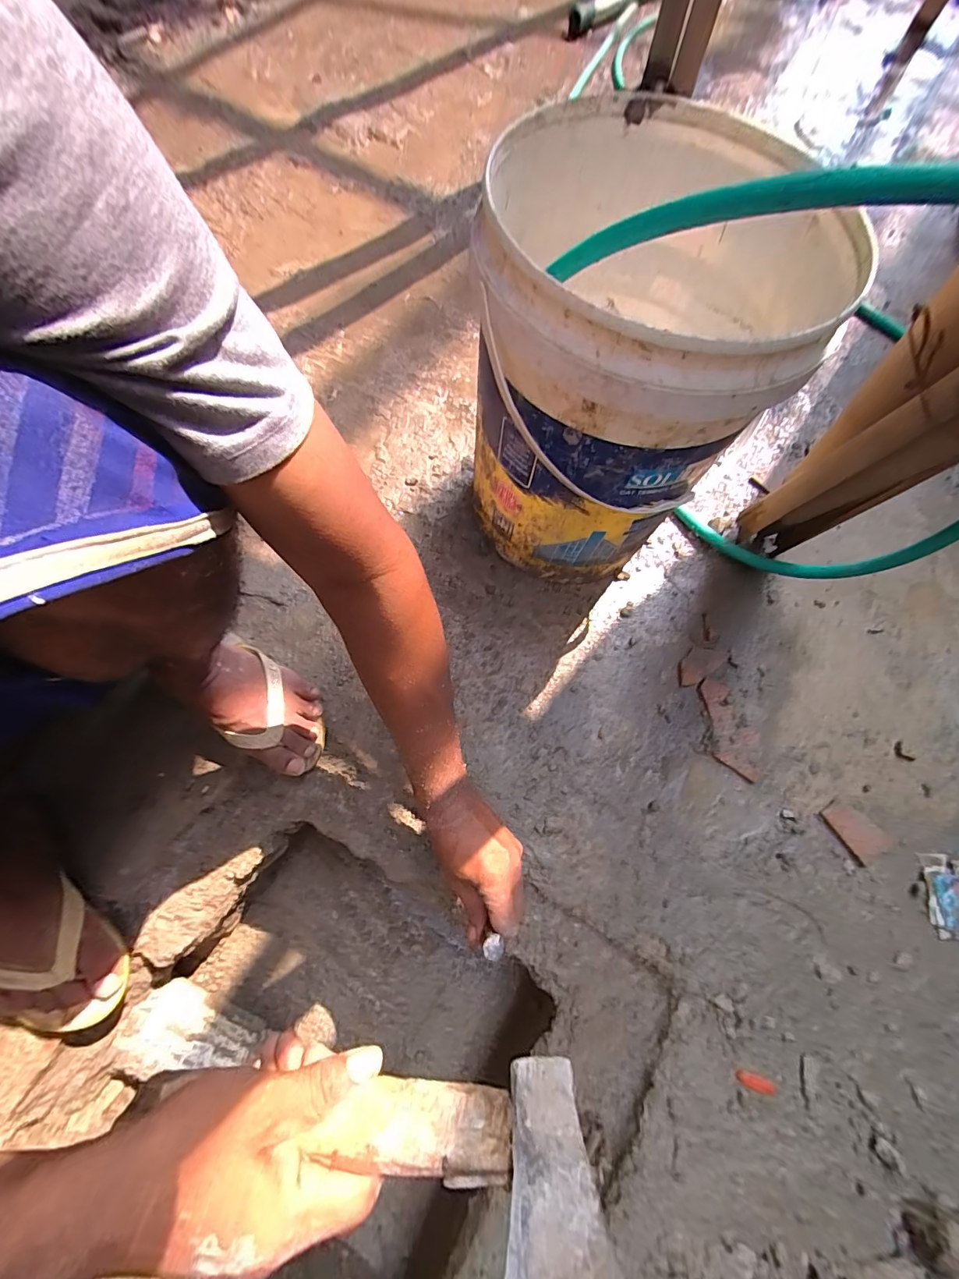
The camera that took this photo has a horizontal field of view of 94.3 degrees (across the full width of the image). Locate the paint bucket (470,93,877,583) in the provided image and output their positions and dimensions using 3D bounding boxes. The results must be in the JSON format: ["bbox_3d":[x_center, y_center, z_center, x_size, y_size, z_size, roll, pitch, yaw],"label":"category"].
[{"bbox_3d":[0.141,-0.264,0.516,0.290,0.390,0.308,1,71,-3],"label":"paint bucket"}]

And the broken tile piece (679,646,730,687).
[{"bbox_3d":[0.301,0.032,0.608,0.082,0.004,0.038,-34,73,-15],"label":"broken tile piece"}]

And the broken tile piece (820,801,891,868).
[{"bbox_3d":[0.458,0.232,0.544,0.052,0.004,0.070,-28,72,-13],"label":"broken tile piece"}]

